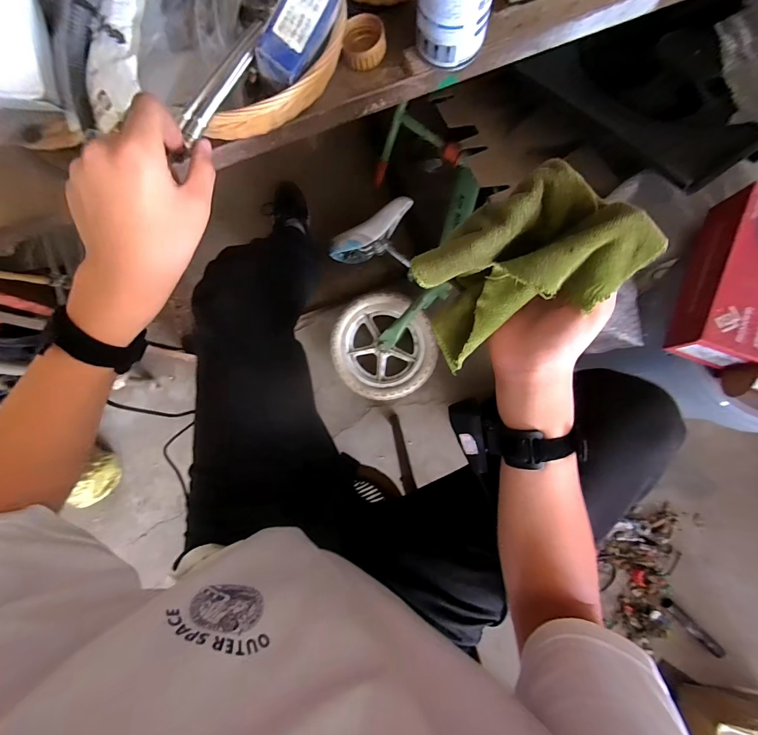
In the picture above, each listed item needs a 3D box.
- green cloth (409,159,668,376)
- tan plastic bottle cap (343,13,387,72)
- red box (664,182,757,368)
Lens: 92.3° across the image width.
[{"bbox_3d":[0.100,-0.071,0.272,0.128,0.099,0.091,-29,84,1],"label":"green cloth"},{"bbox_3d":[-0.014,-0.328,0.368,0.042,0.020,0.039,0,85,4],"label":"tan plastic bottle cap"},{"bbox_3d":[0.470,-0.114,0.481,0.082,0.073,0.220,19,86,5],"label":"red box"}]

